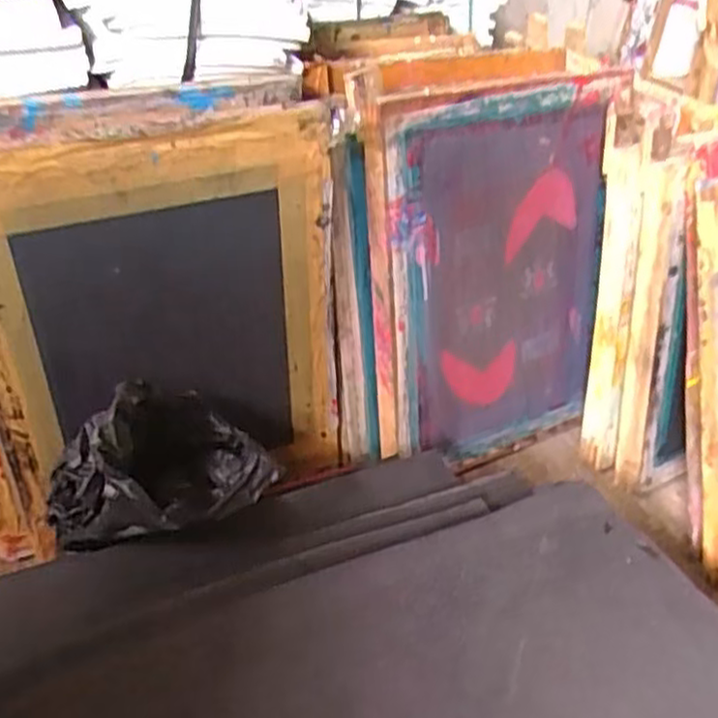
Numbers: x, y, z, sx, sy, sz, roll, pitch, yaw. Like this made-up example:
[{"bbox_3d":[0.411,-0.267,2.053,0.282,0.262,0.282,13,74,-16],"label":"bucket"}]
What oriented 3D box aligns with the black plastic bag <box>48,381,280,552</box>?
[{"bbox_3d":[-0.182,0.102,0.703,0.182,0.125,0.148,-20,43,-31],"label":"black plastic bag"}]

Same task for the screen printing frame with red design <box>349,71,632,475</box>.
[{"bbox_3d":[0.152,-0.083,0.896,0.329,0.456,0.032,-11,26,-27],"label":"screen printing frame with red design"}]

